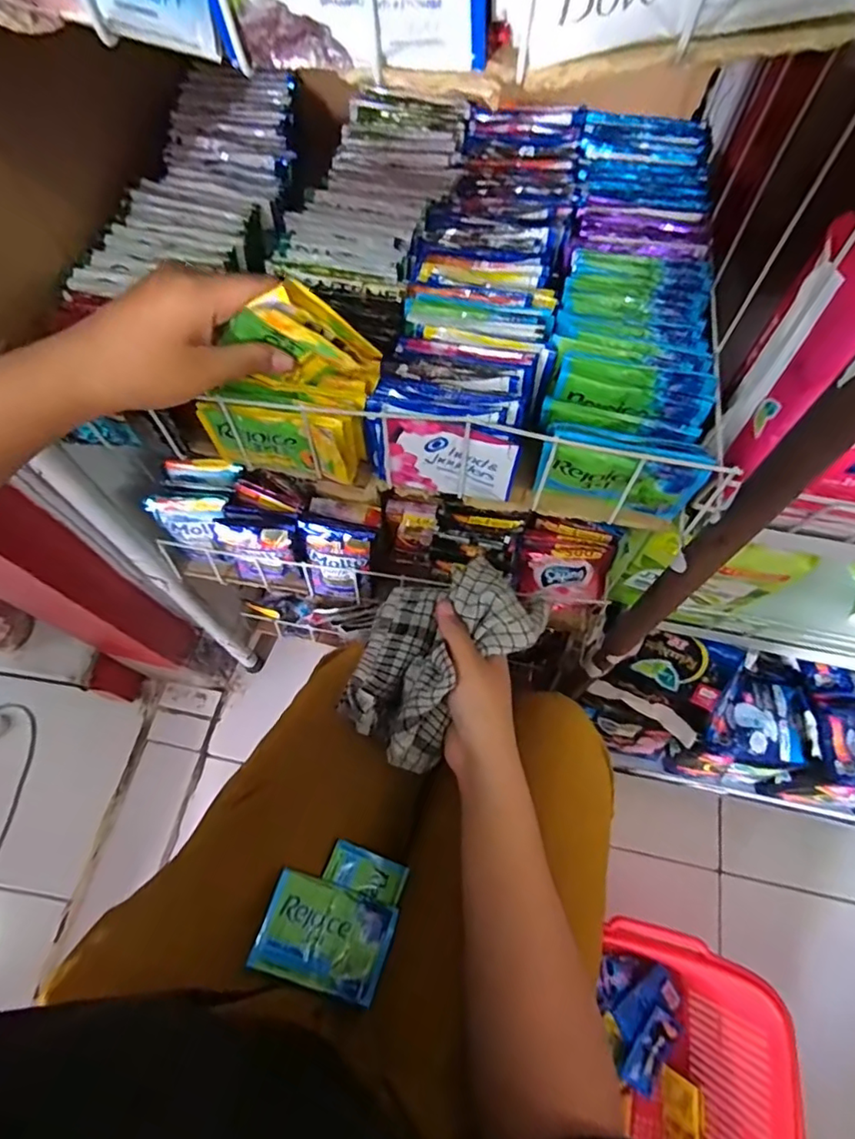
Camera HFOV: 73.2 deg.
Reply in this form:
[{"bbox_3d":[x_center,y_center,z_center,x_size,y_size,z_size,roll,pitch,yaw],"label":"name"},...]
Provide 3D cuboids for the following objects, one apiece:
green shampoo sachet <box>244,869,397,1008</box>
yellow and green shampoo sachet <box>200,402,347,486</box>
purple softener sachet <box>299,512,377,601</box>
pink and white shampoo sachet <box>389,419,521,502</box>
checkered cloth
[{"bbox_3d":[-0.073,0.268,0.419,0.093,0.004,0.065,27,61,-10],"label":"green shampoo sachet"},{"bbox_3d":[-0.099,-0.083,0.385,0.090,0.065,0.009,8,66,3],"label":"yellow and green shampoo sachet"},{"bbox_3d":[-0.096,-0.009,0.601,0.071,0.121,0.033,11,55,-6],"label":"purple softener sachet"},{"bbox_3d":[0.017,-0.069,0.376,0.080,0.061,0.013,12,66,5],"label":"pink and white shampoo sachet"},{"bbox_3d":[0.004,0.062,0.453,0.110,0.067,0.162,39,71,16],"label":"checkered cloth"}]

